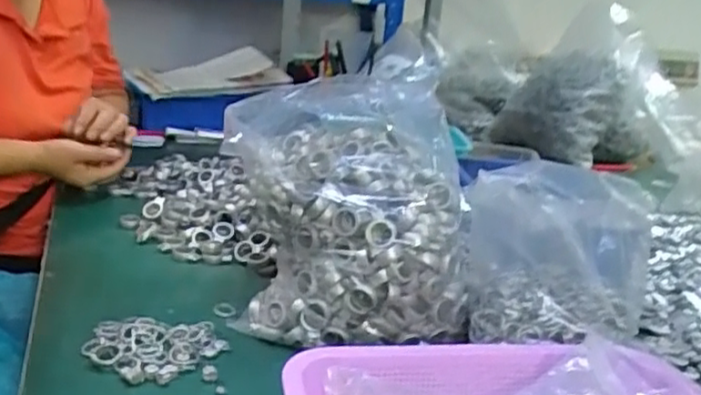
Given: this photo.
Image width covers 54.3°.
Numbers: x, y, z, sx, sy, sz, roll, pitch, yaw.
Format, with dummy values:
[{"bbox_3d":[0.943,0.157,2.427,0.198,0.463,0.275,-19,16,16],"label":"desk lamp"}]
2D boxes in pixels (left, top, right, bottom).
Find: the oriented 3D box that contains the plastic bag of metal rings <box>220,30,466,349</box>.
[{"bbox_3d":[-0.008,0.007,0.683,0.230,0.244,0.220,4,18,-8],"label":"plastic bag of metal rings"}]

